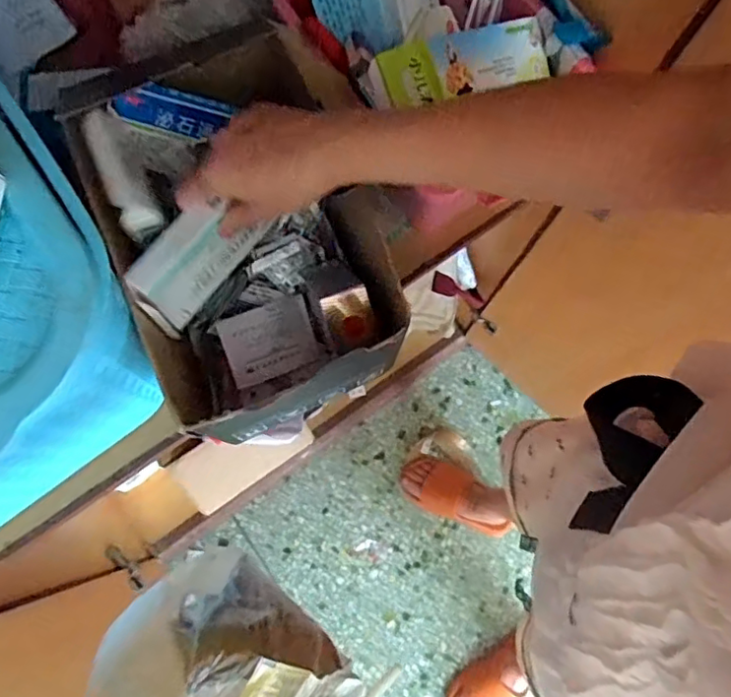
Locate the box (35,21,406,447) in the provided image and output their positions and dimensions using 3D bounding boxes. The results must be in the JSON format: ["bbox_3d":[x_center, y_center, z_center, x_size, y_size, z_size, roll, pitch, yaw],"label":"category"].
[{"bbox_3d":[-0.104,-0.080,0.501,0.177,0.173,0.251,-26,78,-7],"label":"box"}]

